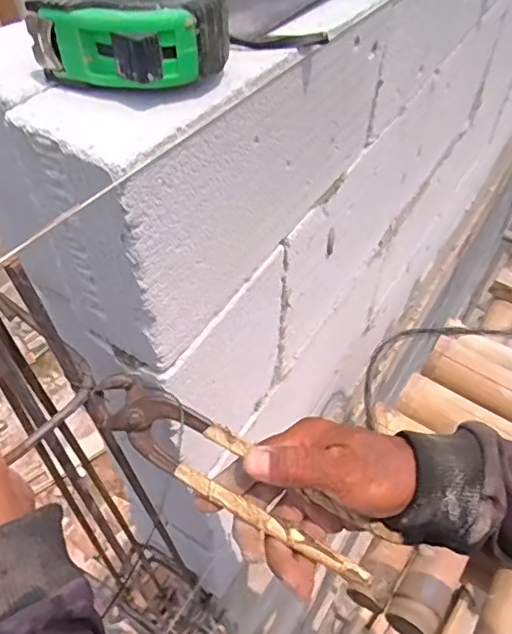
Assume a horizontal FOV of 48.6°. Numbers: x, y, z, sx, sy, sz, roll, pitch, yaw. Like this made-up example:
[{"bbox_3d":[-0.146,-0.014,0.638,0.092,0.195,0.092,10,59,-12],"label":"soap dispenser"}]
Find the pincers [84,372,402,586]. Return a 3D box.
[{"bbox_3d":[-0.009,0.098,0.357,0.206,0.031,0.041,35,56,-2],"label":"pincers"}]

